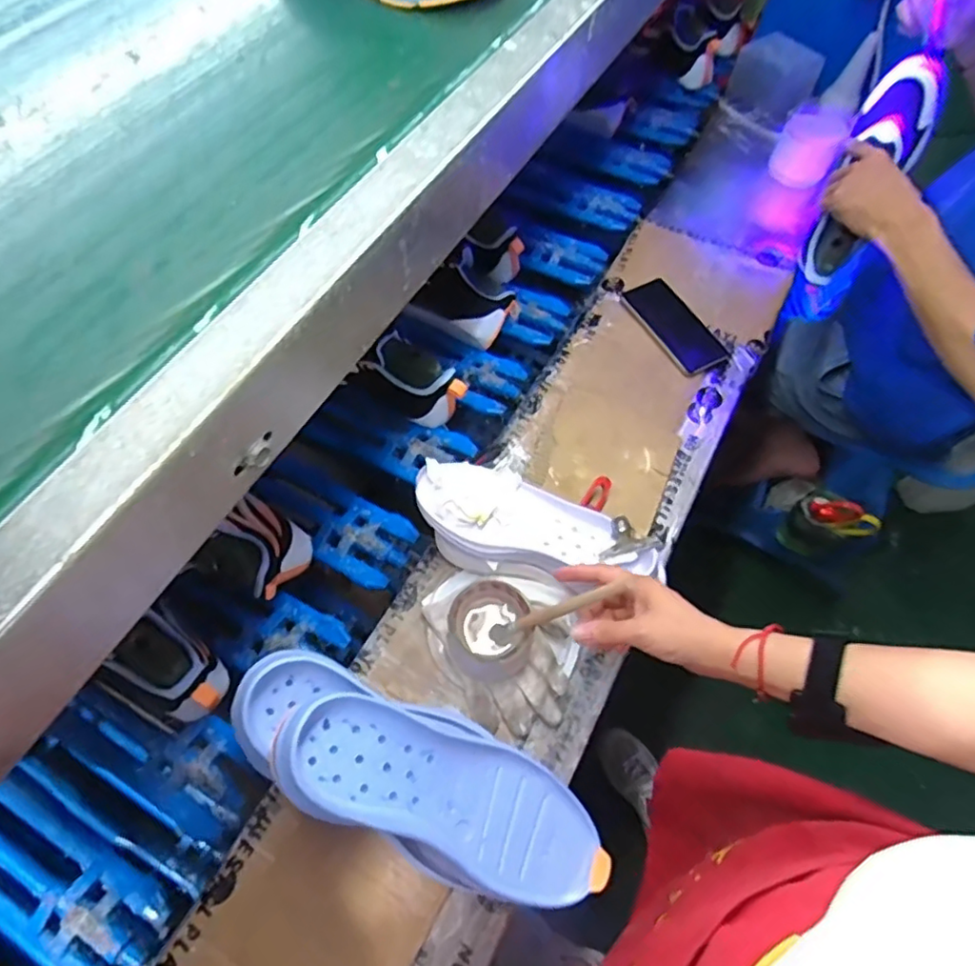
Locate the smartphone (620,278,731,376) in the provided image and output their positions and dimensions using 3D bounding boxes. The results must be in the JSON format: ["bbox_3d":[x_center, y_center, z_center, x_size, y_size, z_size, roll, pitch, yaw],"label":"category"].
[{"bbox_3d":[0.258,-0.217,0.839,0.081,0.007,0.155,-26,71,-18],"label":"smartphone"}]

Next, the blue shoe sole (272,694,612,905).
[{"bbox_3d":[-0.028,0.240,0.473,0.268,0.035,0.092,29,61,-12],"label":"blue shoe sole"}]

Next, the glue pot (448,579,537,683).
[{"bbox_3d":[0.005,0.144,0.597,0.084,0.055,0.084,2,62,-3],"label":"glue pot"}]

